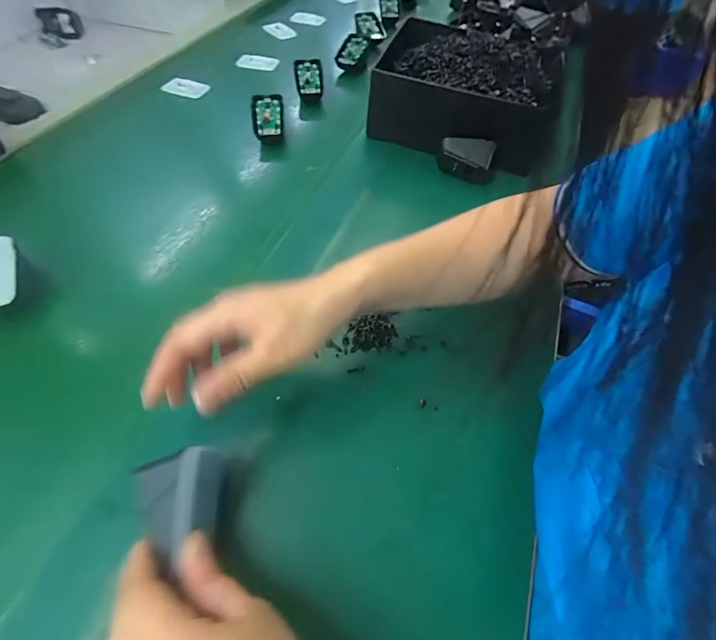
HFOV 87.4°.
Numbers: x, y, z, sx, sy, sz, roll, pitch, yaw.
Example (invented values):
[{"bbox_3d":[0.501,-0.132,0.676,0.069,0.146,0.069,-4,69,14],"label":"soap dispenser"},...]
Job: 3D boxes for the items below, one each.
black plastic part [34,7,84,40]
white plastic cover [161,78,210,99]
[{"bbox_3d":[-0.545,-0.544,0.686,0.066,0.044,0.029,-11,57,-8],"label":"black plastic part"},{"bbox_3d":[-0.277,-0.375,0.602,0.073,0.007,0.043,16,57,9],"label":"white plastic cover"}]

